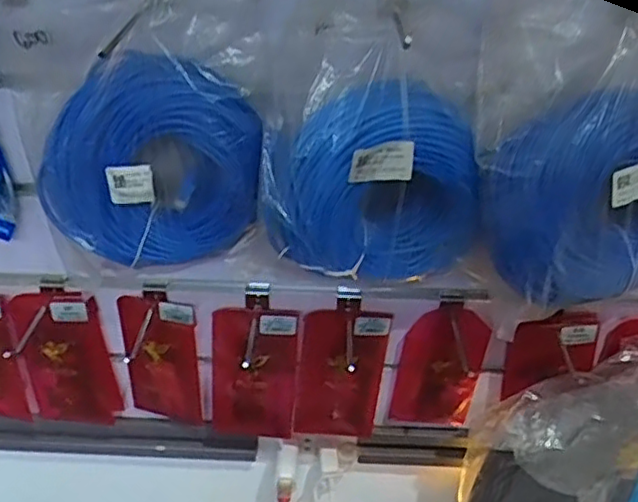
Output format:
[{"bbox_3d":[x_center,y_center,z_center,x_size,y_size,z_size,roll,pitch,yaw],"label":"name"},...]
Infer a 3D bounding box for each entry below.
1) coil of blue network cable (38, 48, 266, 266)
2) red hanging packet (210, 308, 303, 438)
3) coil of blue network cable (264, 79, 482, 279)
[{"bbox_3d":[-0.133,-0.067,0.501,0.173,0.157,0.034,1,34,-1],"label":"coil of blue network cable"},{"bbox_3d":[-0.066,0.124,0.670,0.089,0.150,0.030,2,34,1],"label":"red hanging packet"},{"bbox_3d":[0.040,-0.049,0.495,0.160,0.142,0.047,-3,34,-7],"label":"coil of blue network cable"}]

